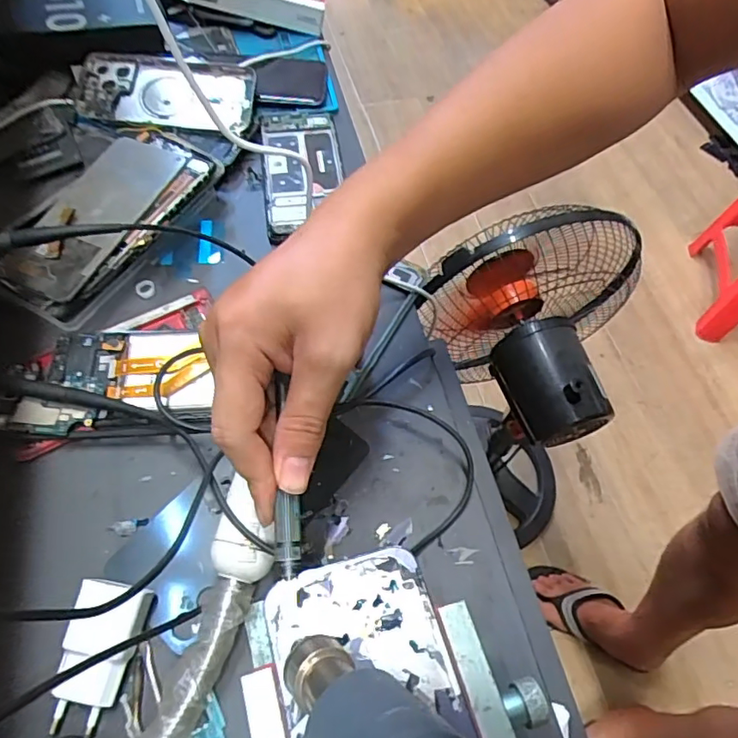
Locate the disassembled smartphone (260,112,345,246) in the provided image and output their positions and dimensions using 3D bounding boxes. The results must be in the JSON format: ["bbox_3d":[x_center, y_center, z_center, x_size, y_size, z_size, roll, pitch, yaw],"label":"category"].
[{"bbox_3d":[-0.061,-0.183,0.504,0.069,0.012,0.156,-6,60,-6],"label":"disassembled smartphone"}]

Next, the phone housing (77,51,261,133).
[{"bbox_3d":[-0.198,-0.267,0.532,0.173,0.013,0.083,1,72,-3],"label":"phone housing"}]

